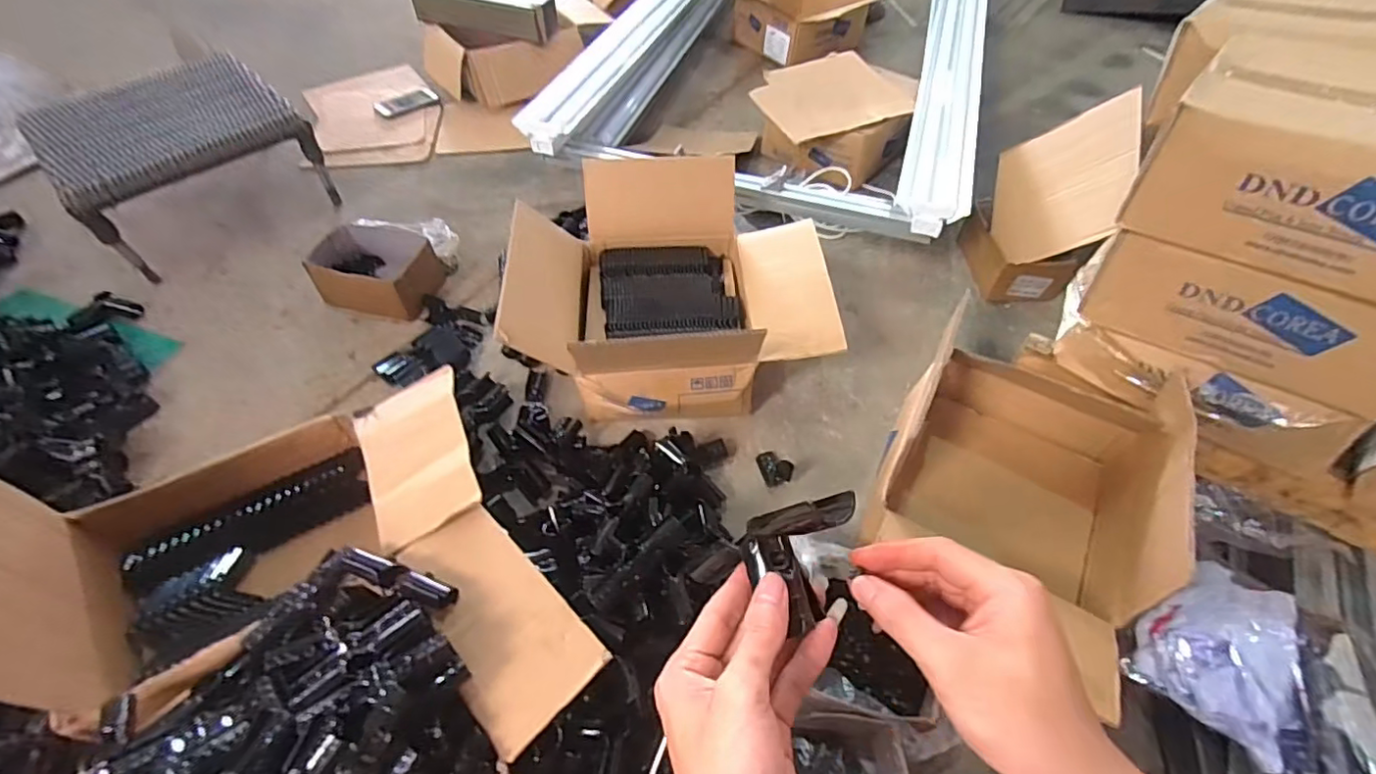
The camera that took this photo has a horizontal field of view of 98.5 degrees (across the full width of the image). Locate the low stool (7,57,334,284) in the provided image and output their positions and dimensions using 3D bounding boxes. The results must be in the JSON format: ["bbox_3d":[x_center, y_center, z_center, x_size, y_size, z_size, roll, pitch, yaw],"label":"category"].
[{"bbox_3d":[-1.052,-0.482,1.246,0.395,0.214,0.411,38,60,25],"label":"low stool"}]

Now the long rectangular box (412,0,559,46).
[{"bbox_3d":[-0.536,-0.990,1.547,0.395,0.093,0.122,17,53,12],"label":"long rectangular box"}]

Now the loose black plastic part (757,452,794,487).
[{"bbox_3d":[0.134,0.118,0.917,0.037,0.053,0.066,-13,53,-12],"label":"loose black plastic part"}]

